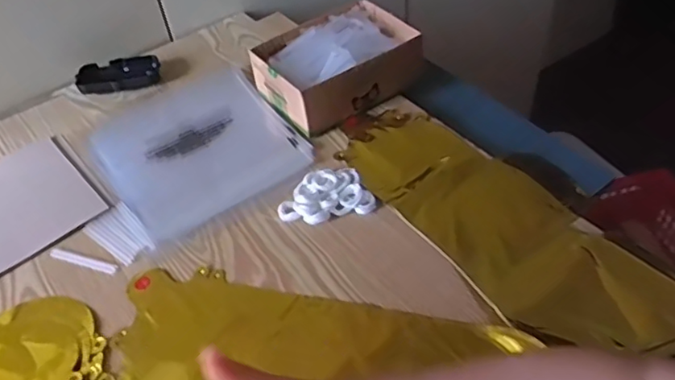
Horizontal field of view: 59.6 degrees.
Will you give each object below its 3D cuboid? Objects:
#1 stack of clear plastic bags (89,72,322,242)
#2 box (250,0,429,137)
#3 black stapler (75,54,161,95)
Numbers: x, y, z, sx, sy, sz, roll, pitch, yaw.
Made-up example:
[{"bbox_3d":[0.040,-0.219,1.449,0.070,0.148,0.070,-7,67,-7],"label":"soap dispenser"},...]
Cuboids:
[{"bbox_3d":[-0.174,-0.061,0.718,0.212,0.009,0.237,-31,52,-22],"label":"stack of clear plastic bags"},{"bbox_3d":[0.000,-0.158,0.743,0.188,0.071,0.128,-29,52,-20],"label":"box"},{"bbox_3d":[-0.297,-0.154,0.804,0.107,0.023,0.055,-14,48,-8],"label":"black stapler"}]

